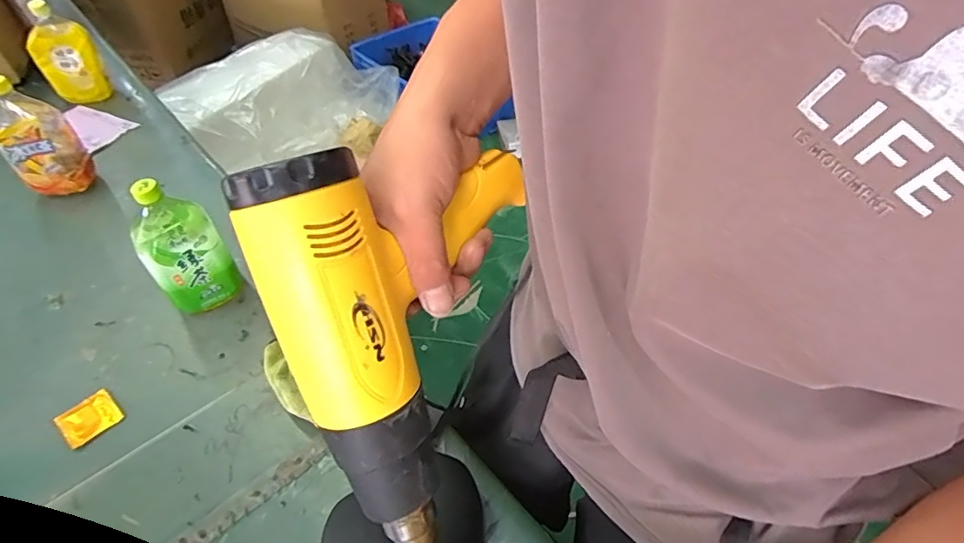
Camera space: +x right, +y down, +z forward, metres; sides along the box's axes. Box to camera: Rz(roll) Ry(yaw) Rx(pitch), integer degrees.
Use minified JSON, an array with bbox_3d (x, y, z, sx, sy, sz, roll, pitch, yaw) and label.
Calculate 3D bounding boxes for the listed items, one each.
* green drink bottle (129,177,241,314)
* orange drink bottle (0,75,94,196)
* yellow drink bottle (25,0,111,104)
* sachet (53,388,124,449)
[{"bbox_3d":[-0.412,-0.036,0.721,0.092,0.207,0.080,-29,55,-24],"label":"green drink bottle"},{"bbox_3d":[-0.772,-0.227,0.910,0.109,0.206,0.071,-28,52,-21],"label":"orange drink bottle"},{"bbox_3d":[-0.875,-0.454,1.108,0.115,0.189,0.075,-31,56,-25],"label":"yellow drink bottle"},{"bbox_3d":[-0.496,0.184,0.663,0.060,0.008,0.061,31,55,24],"label":"sachet"}]

